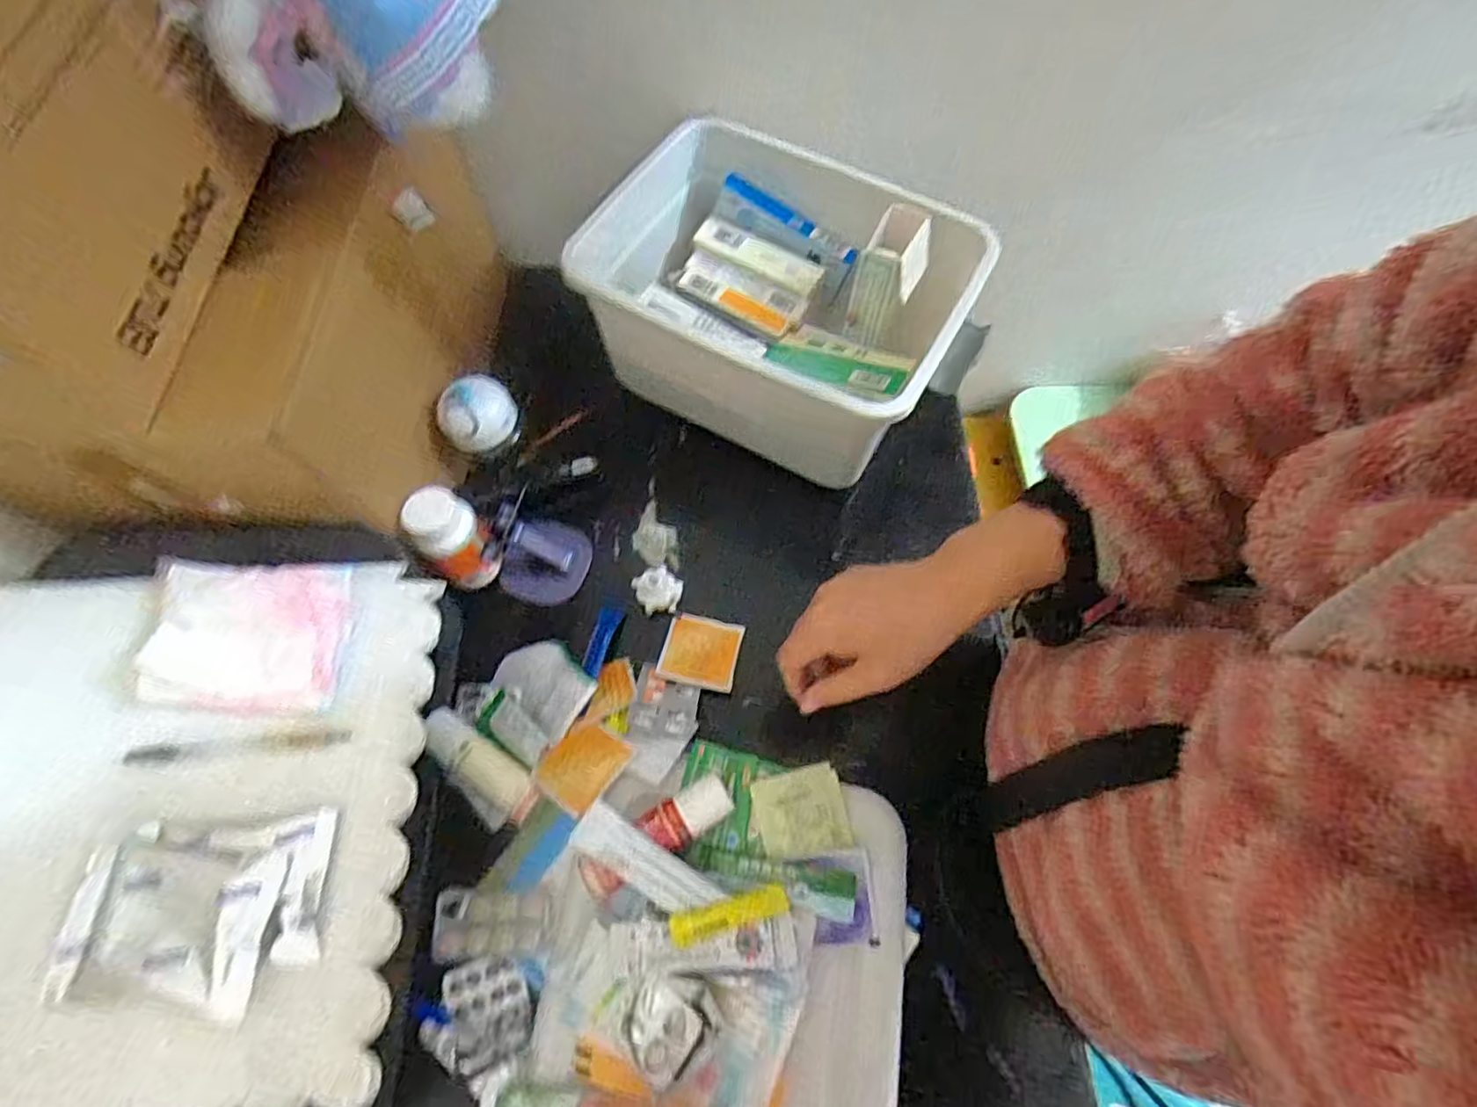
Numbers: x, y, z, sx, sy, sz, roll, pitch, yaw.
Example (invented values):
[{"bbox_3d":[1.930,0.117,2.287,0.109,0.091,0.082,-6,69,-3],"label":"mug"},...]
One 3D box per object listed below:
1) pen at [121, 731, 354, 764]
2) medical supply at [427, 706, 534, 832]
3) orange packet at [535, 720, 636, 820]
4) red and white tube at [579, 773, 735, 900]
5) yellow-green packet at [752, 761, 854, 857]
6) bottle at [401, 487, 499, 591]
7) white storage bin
[{"bbox_3d":[-0.328,0.127,0.433,0.138,0.005,0.012,-4,66,-3],"label":"pen"},{"bbox_3d":[-0.215,0.169,0.537,0.049,0.032,0.102,-43,86,-18],"label":"medical supply"},{"bbox_3d":[-0.122,0.166,0.520,0.059,0.004,0.064,24,58,28],"label":"orange packet"},{"bbox_3d":[-0.058,0.203,0.479,0.114,0.024,0.034,-28,69,-13],"label":"red and white tube"},{"bbox_3d":[0.049,0.198,0.506,0.065,0.006,0.060,-13,67,-7],"label":"yellow-green packet"},{"bbox_3d":[-0.249,-0.016,0.579,0.050,0.100,0.056,-20,68,-10],"label":"bottle"},{"bbox_3d":[0.038,-0.238,0.647,0.316,0.167,0.254,27,68,11],"label":"white storage bin"}]

